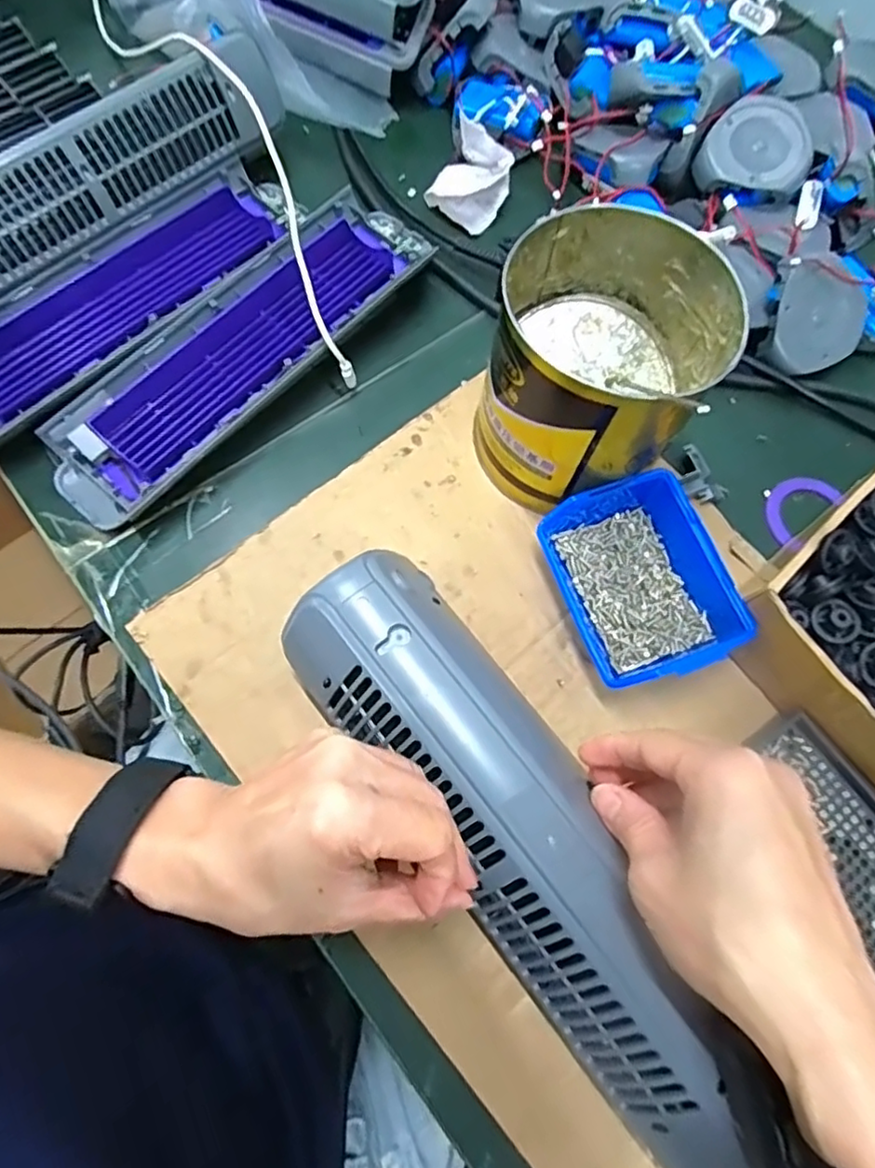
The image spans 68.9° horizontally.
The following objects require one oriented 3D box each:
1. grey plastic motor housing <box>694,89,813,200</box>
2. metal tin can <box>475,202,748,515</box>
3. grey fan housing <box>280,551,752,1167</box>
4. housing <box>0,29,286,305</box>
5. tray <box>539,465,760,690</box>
[{"bbox_3d":[0.237,-0.327,0.480,0.081,0.027,0.074,8,88,7],"label":"grey plastic motor housing"},{"bbox_3d":[0.090,-0.120,0.361,0.119,0.100,0.126,1,71,-4],"label":"metal tin can"},{"bbox_3d":[0.034,0.116,0.281,0.078,0.052,0.291,-32,77,-11],"label":"grey fan housing"},{"bbox_3d":[-0.233,-0.262,0.413,0.297,0.067,0.040,-43,54,-14],"label":"housing"},{"bbox_3d":[0.116,-0.002,0.364,0.082,0.036,0.109,-17,73,-10],"label":"tray"}]

